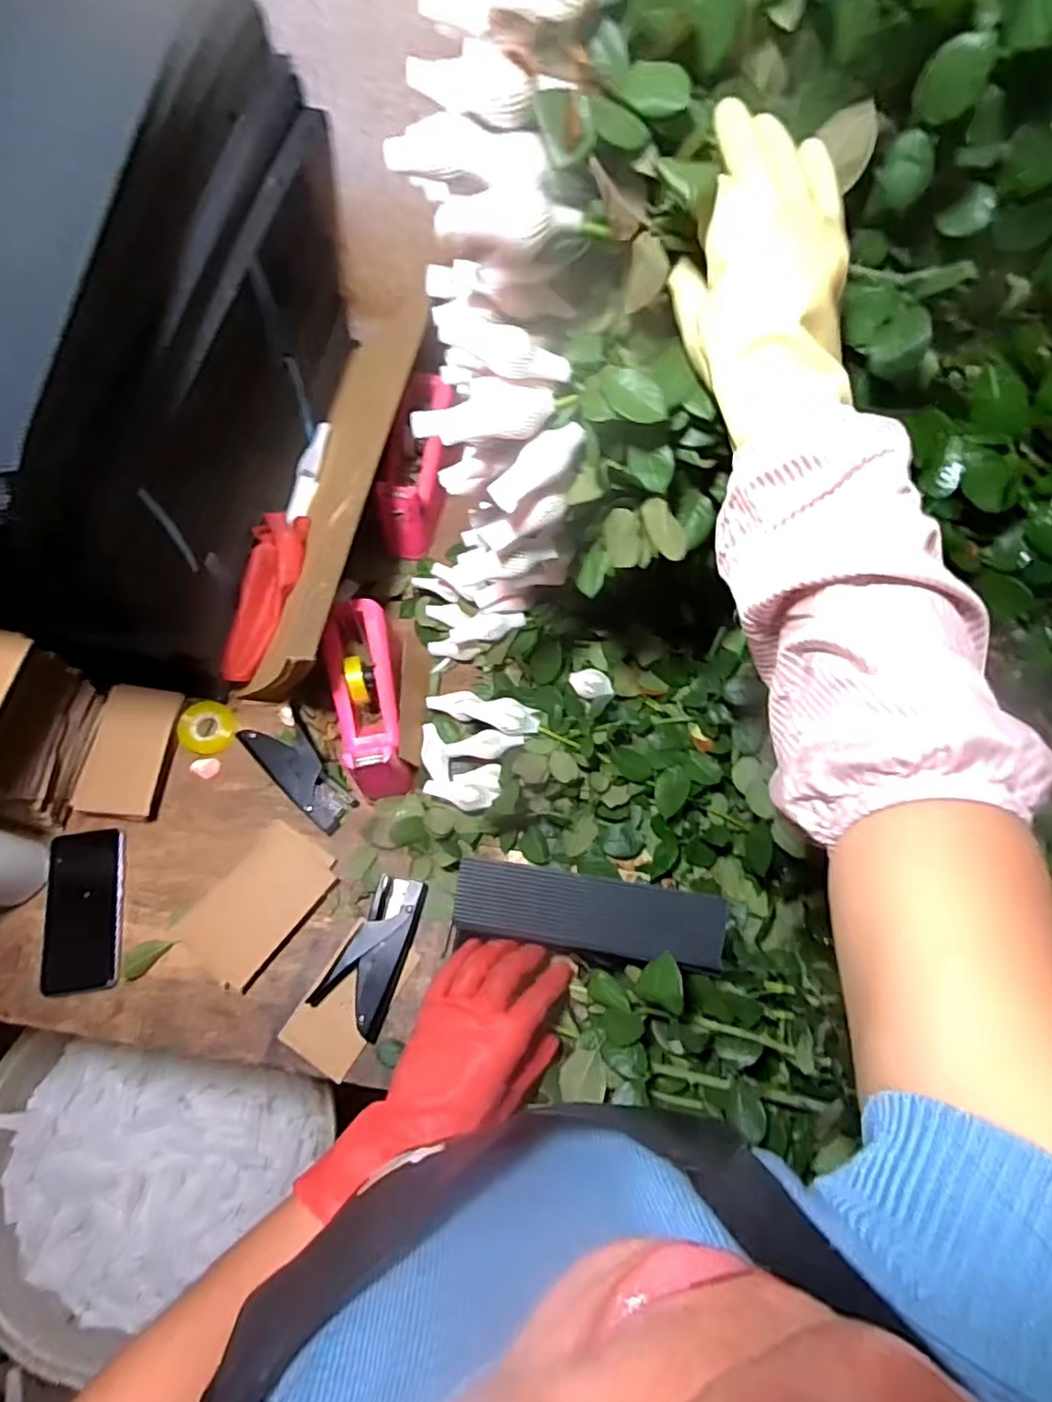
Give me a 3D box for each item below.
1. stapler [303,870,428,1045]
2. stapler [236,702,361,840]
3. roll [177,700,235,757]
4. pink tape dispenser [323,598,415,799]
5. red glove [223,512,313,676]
[{"bbox_3d":[-0.159,0.254,0.653,0.073,0.020,0.149,20,72,5],"label":"stapler"},{"bbox_3d":[-0.250,0.080,0.707,0.064,0.032,0.144,-34,75,-12],"label":"stapler"},{"bbox_3d":[-0.363,0.030,0.725,0.059,0.010,0.059,37,80,-15],"label":"roll"},{"bbox_3d":[-0.169,-0.001,0.675,0.071,0.085,0.208,-11,84,-5],"label":"pink tape dispenser"},{"bbox_3d":[-0.291,-0.123,0.721,0.064,0.040,0.206,8,71,1],"label":"red glove"}]

